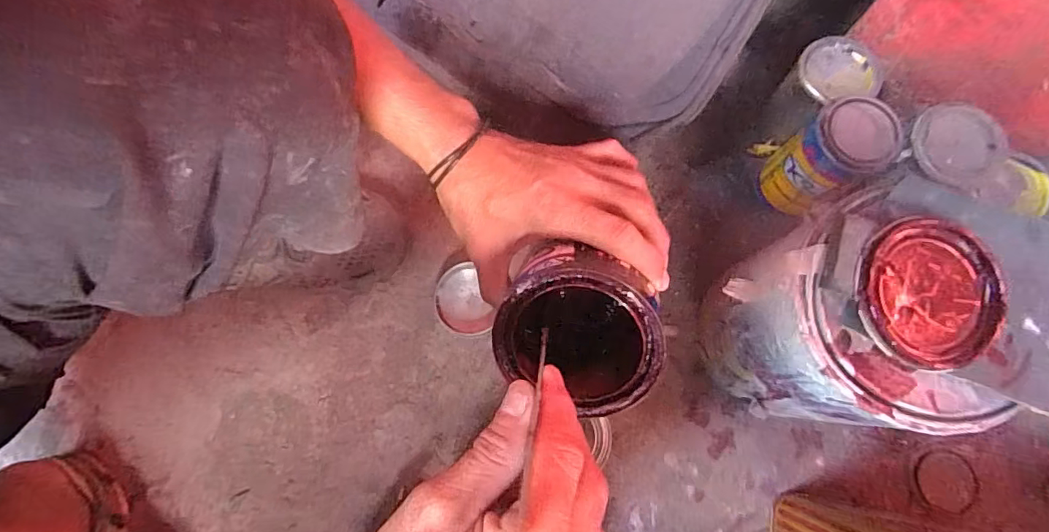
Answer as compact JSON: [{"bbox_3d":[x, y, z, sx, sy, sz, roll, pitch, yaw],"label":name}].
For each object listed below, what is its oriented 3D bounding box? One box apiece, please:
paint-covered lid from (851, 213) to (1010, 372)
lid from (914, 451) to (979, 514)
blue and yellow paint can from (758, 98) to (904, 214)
[{"bbox_3d":[0.242,0.015,0.312,0.083,0.014,0.085,0,77,0],"label":"paint-covered lid"},{"bbox_3d":[0.393,0.201,0.485,0.051,0.009,0.052,4,76,2],"label":"lid"},{"bbox_3d":[0.279,-0.095,0.497,0.064,0.142,0.064,0,77,0],"label":"blue and yellow paint can"}]

